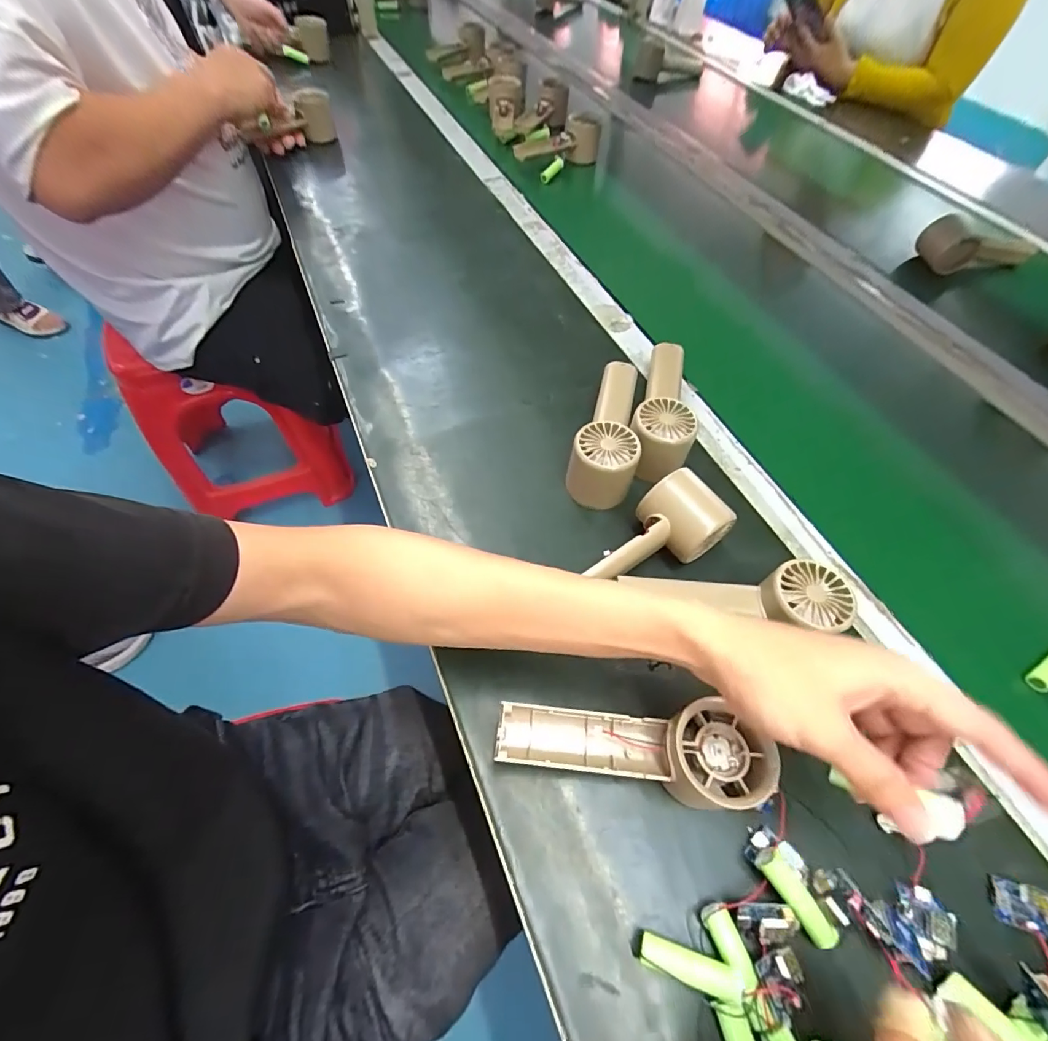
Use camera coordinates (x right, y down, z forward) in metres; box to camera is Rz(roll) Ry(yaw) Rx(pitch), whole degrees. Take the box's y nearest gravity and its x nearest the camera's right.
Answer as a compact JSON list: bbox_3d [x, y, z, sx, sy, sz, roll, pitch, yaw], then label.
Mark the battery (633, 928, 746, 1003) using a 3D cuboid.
[{"bbox_3d":[0.085,0.232,0.249,0.054,0.012,0.014,7,56,21],"label":"battery"}]

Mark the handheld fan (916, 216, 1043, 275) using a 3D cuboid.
[{"bbox_3d":[0.640,-0.387,0.672,0.162,0.053,0.045,1,57,-2],"label":"handheld fan"}]

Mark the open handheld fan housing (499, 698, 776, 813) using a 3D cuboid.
[{"bbox_3d":[0.062,0.141,0.287,0.154,0.049,0.054,1,57,-1],"label":"open handheld fan housing"}]

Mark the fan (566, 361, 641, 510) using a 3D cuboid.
[{"bbox_3d":[0.083,-0.088,0.429,0.052,0.052,0.144,17,58,9],"label":"fan"}]

